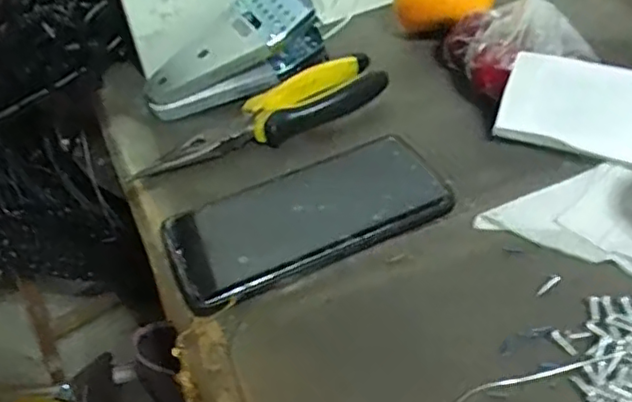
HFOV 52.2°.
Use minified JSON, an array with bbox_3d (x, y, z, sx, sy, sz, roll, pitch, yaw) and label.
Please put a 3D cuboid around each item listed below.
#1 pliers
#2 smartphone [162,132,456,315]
[{"bbox_3d":[-0.034,-0.057,0.447,0.182,0.017,0.040,-27,49,-17],"label":"pliers"},{"bbox_3d":[-0.005,0.008,0.385,0.165,0.011,0.071,-22,48,-13],"label":"smartphone"}]

